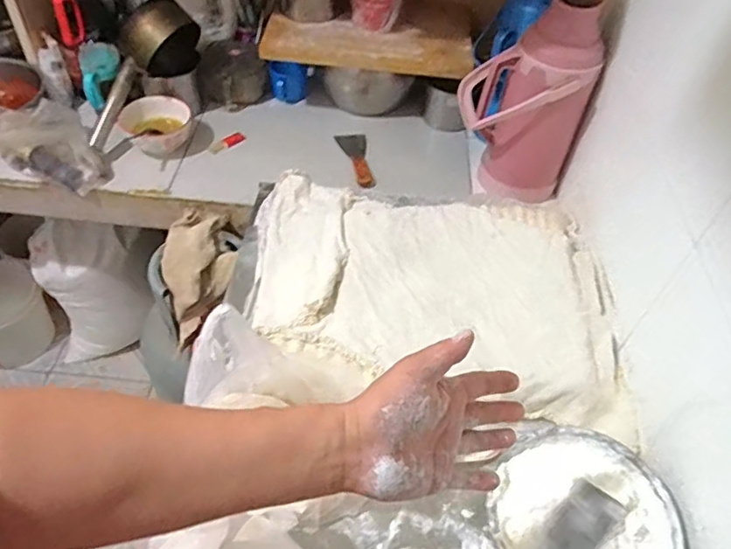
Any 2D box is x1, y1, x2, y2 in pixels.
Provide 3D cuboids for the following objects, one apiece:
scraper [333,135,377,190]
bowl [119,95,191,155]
[{"bbox_3d":[-0.014,-0.239,1.206,0.069,0.032,0.228,-5,37,-10],"label":"scraper"},{"bbox_3d":[-0.425,-0.305,1.157,0.135,0.061,0.132,3,48,-3],"label":"bowl"}]

